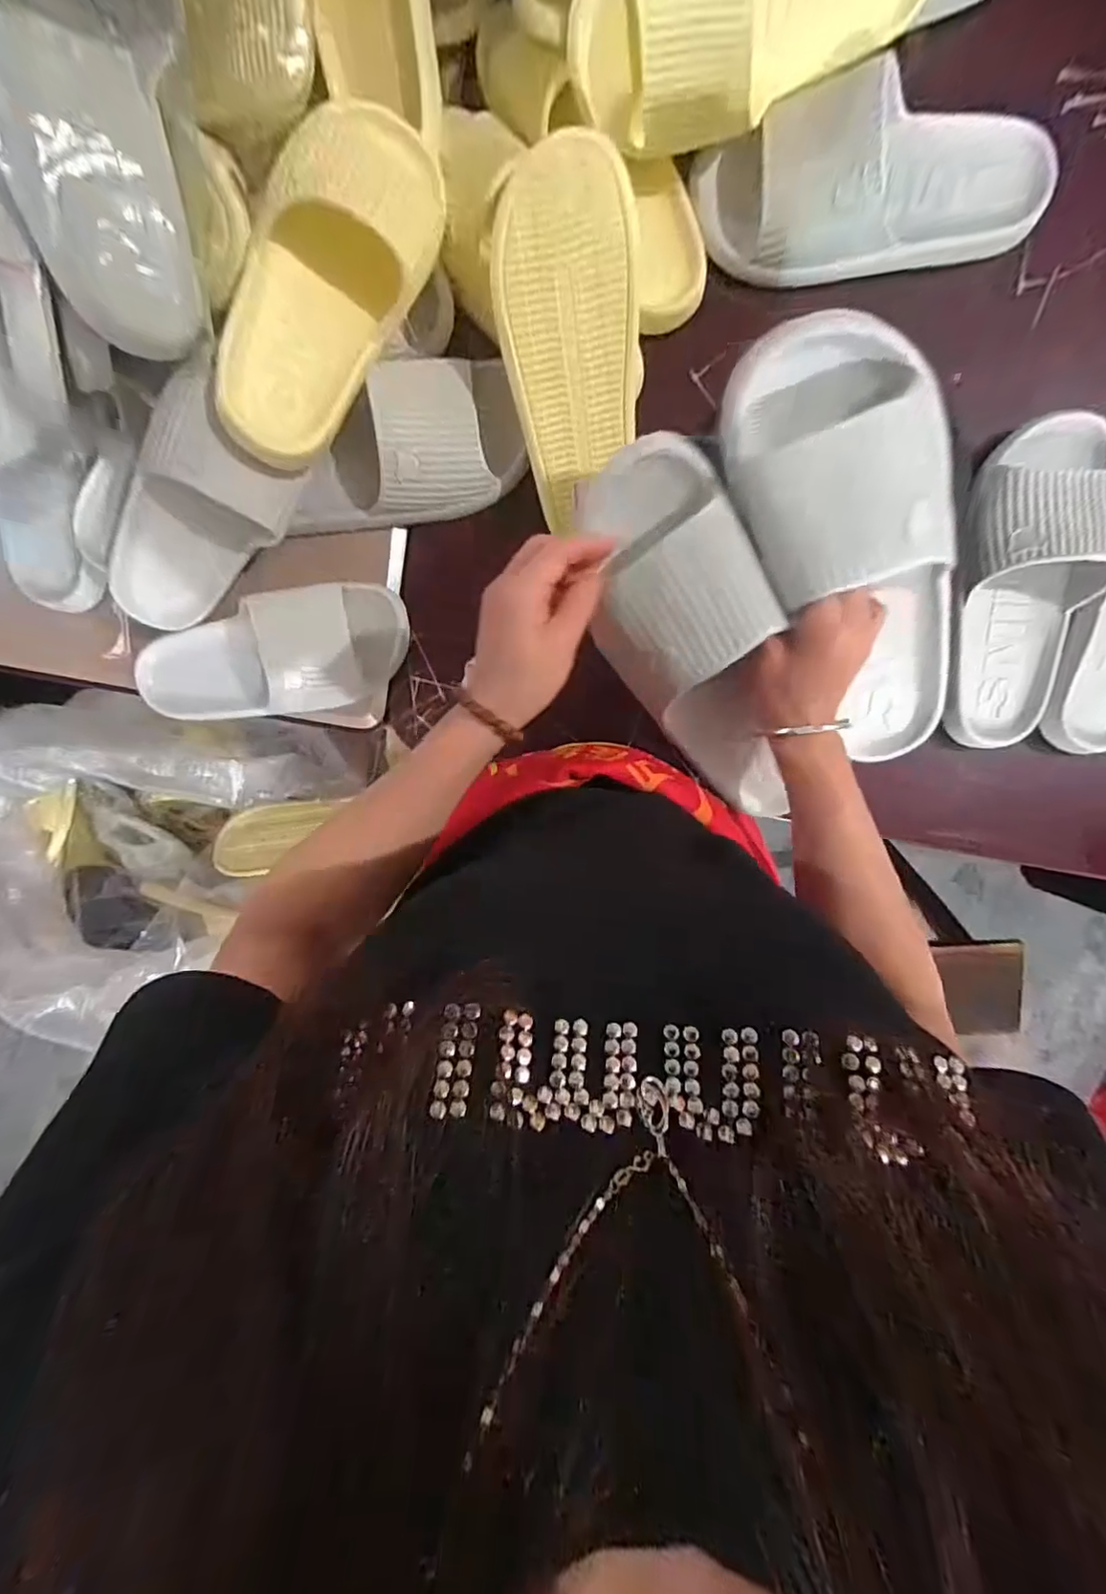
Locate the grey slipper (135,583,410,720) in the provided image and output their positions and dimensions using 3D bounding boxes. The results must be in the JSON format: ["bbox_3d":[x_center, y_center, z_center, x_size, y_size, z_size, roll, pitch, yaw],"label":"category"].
[{"bbox_3d":[-0.256,-0.120,0.501,0.244,0.069,0.094,-13,98,4],"label":"grey slipper"}]

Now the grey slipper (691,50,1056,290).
[{"bbox_3d":[0.250,-0.471,0.431,0.271,0.067,0.099,-5,99,3],"label":"grey slipper"}]

